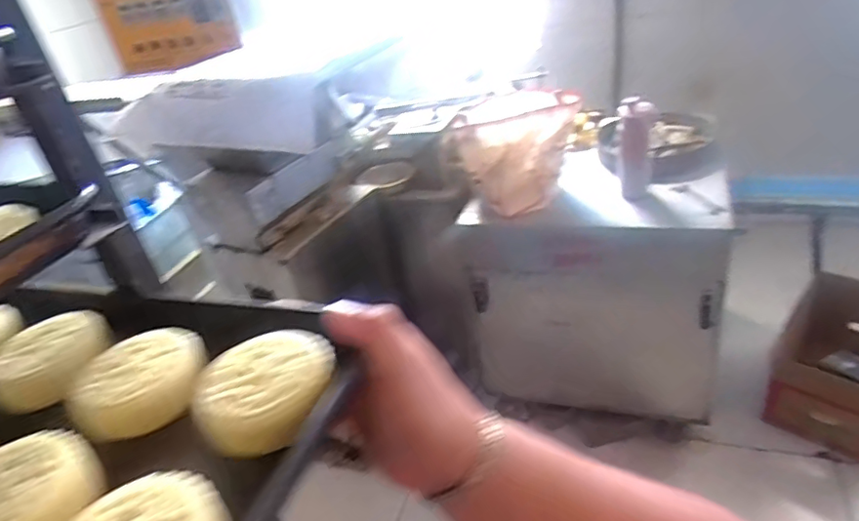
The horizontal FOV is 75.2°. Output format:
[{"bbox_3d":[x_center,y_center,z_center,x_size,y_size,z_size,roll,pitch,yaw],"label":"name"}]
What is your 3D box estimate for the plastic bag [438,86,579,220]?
[{"bbox_3d":[0.218,-0.308,1.590,0.376,0.293,0.202,-1,32,5],"label":"plastic bag"}]

